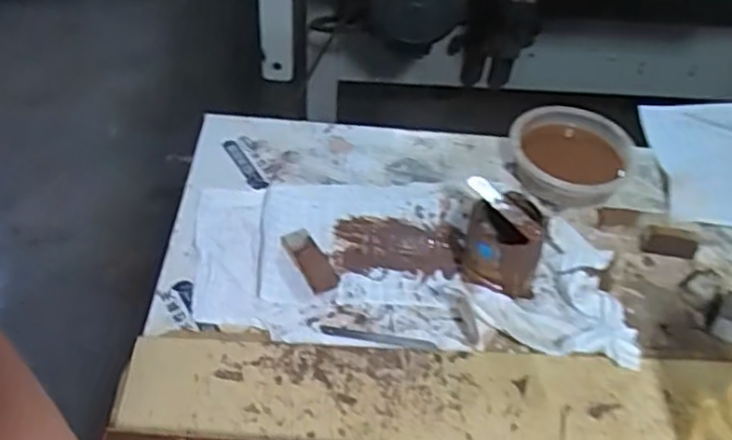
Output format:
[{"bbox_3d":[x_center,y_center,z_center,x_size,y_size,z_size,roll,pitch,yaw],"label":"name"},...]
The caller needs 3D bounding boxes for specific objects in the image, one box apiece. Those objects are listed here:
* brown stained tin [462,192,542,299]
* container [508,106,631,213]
[{"bbox_3d":[0.121,0.024,0.628,0.066,0.077,0.066,2,46,-2],"label":"brown stained tin"},{"bbox_3d":[0.213,-0.067,0.754,0.120,0.042,0.116,2,46,-2],"label":"container"}]

